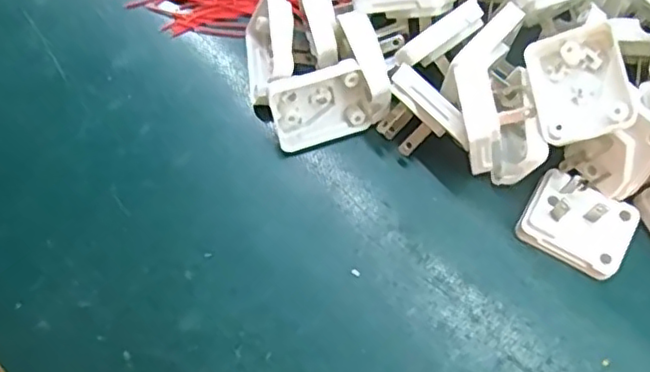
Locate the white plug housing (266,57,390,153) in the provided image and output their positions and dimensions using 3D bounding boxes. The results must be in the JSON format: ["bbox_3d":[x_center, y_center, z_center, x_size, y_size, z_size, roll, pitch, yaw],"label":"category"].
[{"bbox_3d":[0.001,-0.040,0.314,0.054,0.040,0.018,-8,44,6],"label":"white plug housing"}]

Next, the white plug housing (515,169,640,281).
[{"bbox_3d":[0.119,0.017,0.294,0.048,0.023,0.037,27,72,12],"label":"white plug housing"}]

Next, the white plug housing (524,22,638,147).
[{"bbox_3d":[0.112,-0.045,0.282,0.039,0.015,0.049,-12,74,11],"label":"white plug housing"}]

